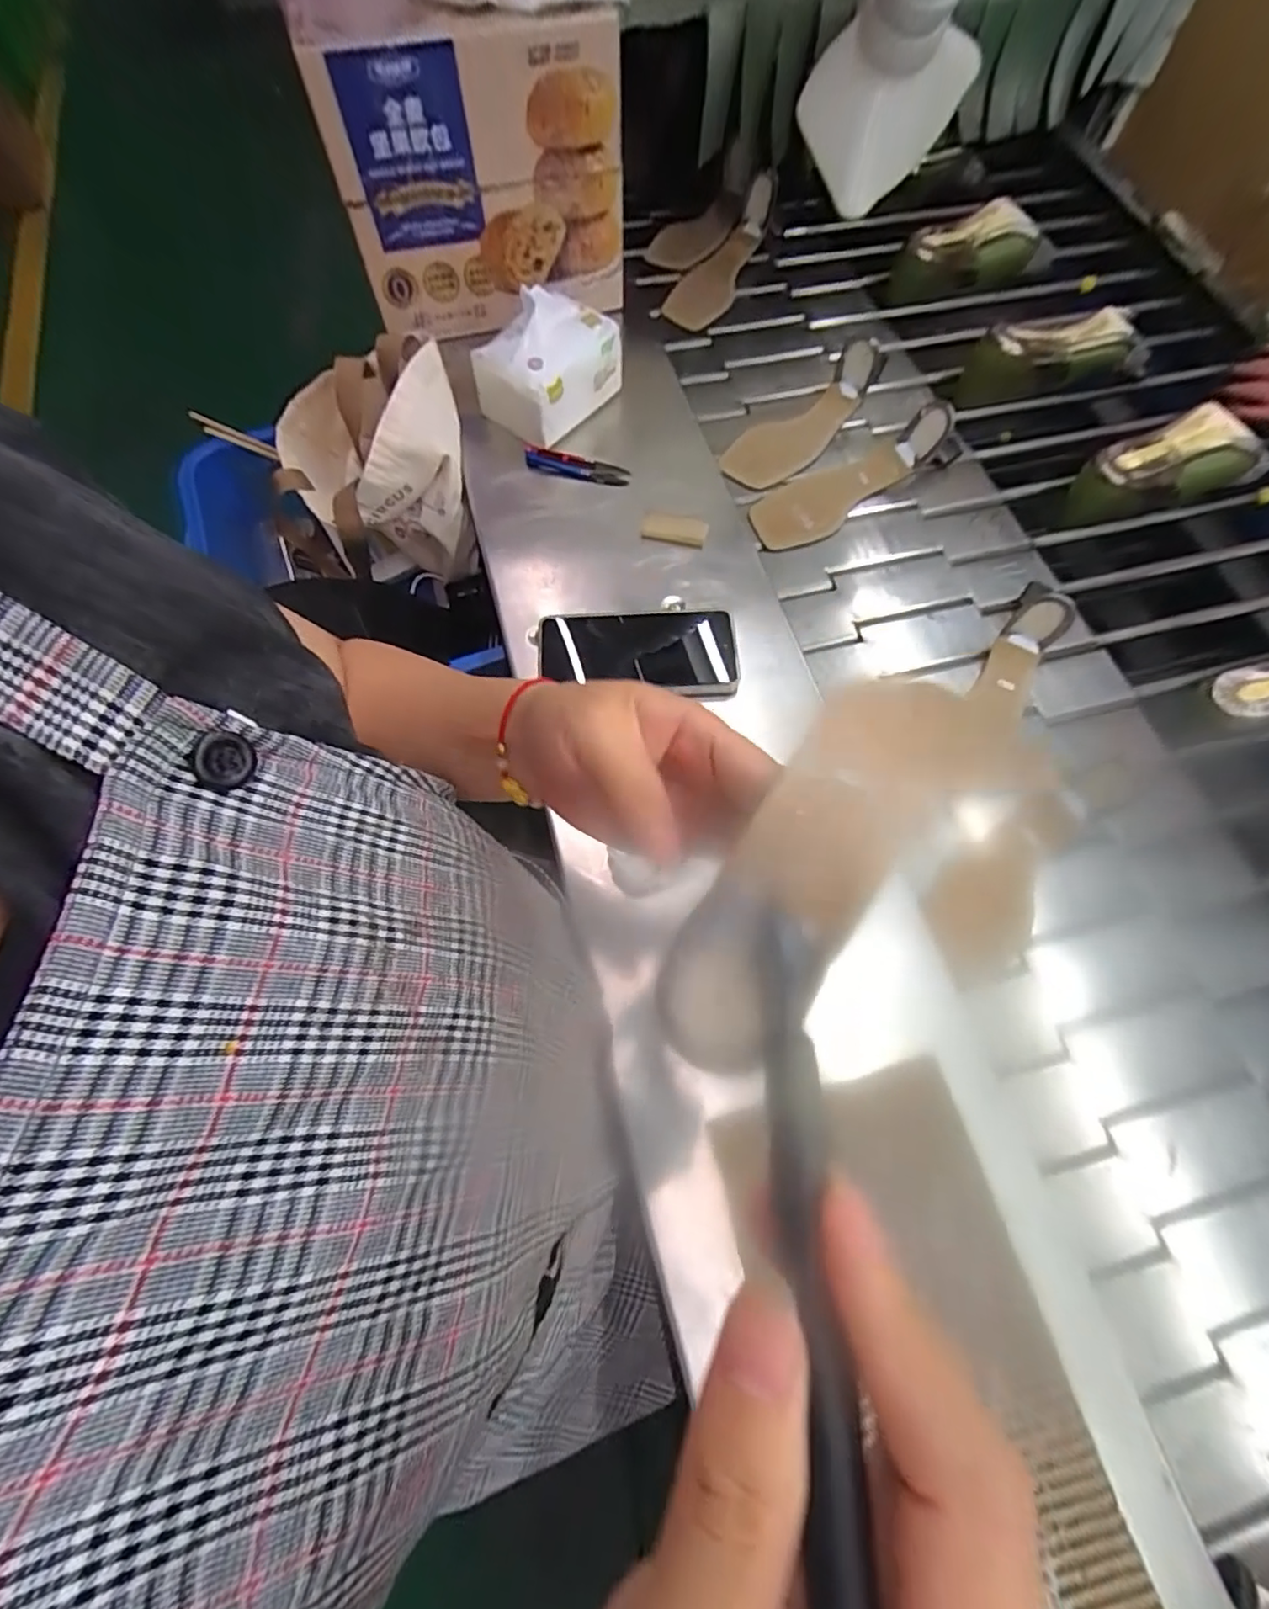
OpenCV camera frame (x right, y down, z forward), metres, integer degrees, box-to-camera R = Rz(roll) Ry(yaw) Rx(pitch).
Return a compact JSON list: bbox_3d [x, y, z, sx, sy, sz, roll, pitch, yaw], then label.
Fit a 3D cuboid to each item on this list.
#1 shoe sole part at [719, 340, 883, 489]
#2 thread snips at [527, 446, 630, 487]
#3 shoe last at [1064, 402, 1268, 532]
[{"bbox_3d":[0.192,-0.451,0.677,0.081,0.053,0.246,35,70,11],"label":"shoe sole part"},{"bbox_3d":[-0.057,-0.335,0.601,0.106,0.015,0.020,18,68,5],"label":"thread snips"},{"bbox_3d":[0.562,-0.355,0.647,0.202,0.068,0.067,-12,71,-9],"label":"shoe last"}]

